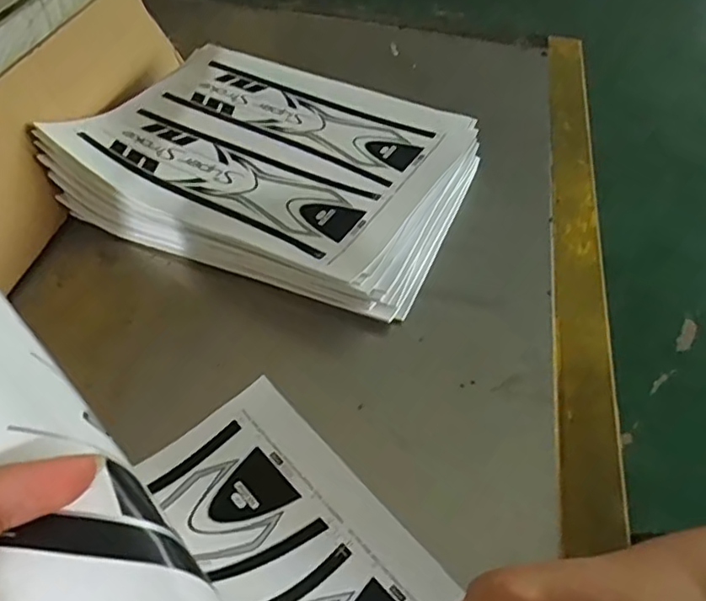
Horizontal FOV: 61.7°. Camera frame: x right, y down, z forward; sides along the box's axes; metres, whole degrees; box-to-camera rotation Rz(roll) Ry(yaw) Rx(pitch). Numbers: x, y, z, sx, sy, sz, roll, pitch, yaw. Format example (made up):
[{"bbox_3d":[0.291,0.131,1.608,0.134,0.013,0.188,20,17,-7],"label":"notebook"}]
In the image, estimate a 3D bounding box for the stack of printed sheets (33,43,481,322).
[{"bbox_3d":[-0.069,-0.133,0.561,0.344,0.052,0.262,20,49,14],"label":"stack of printed sheets"}]

